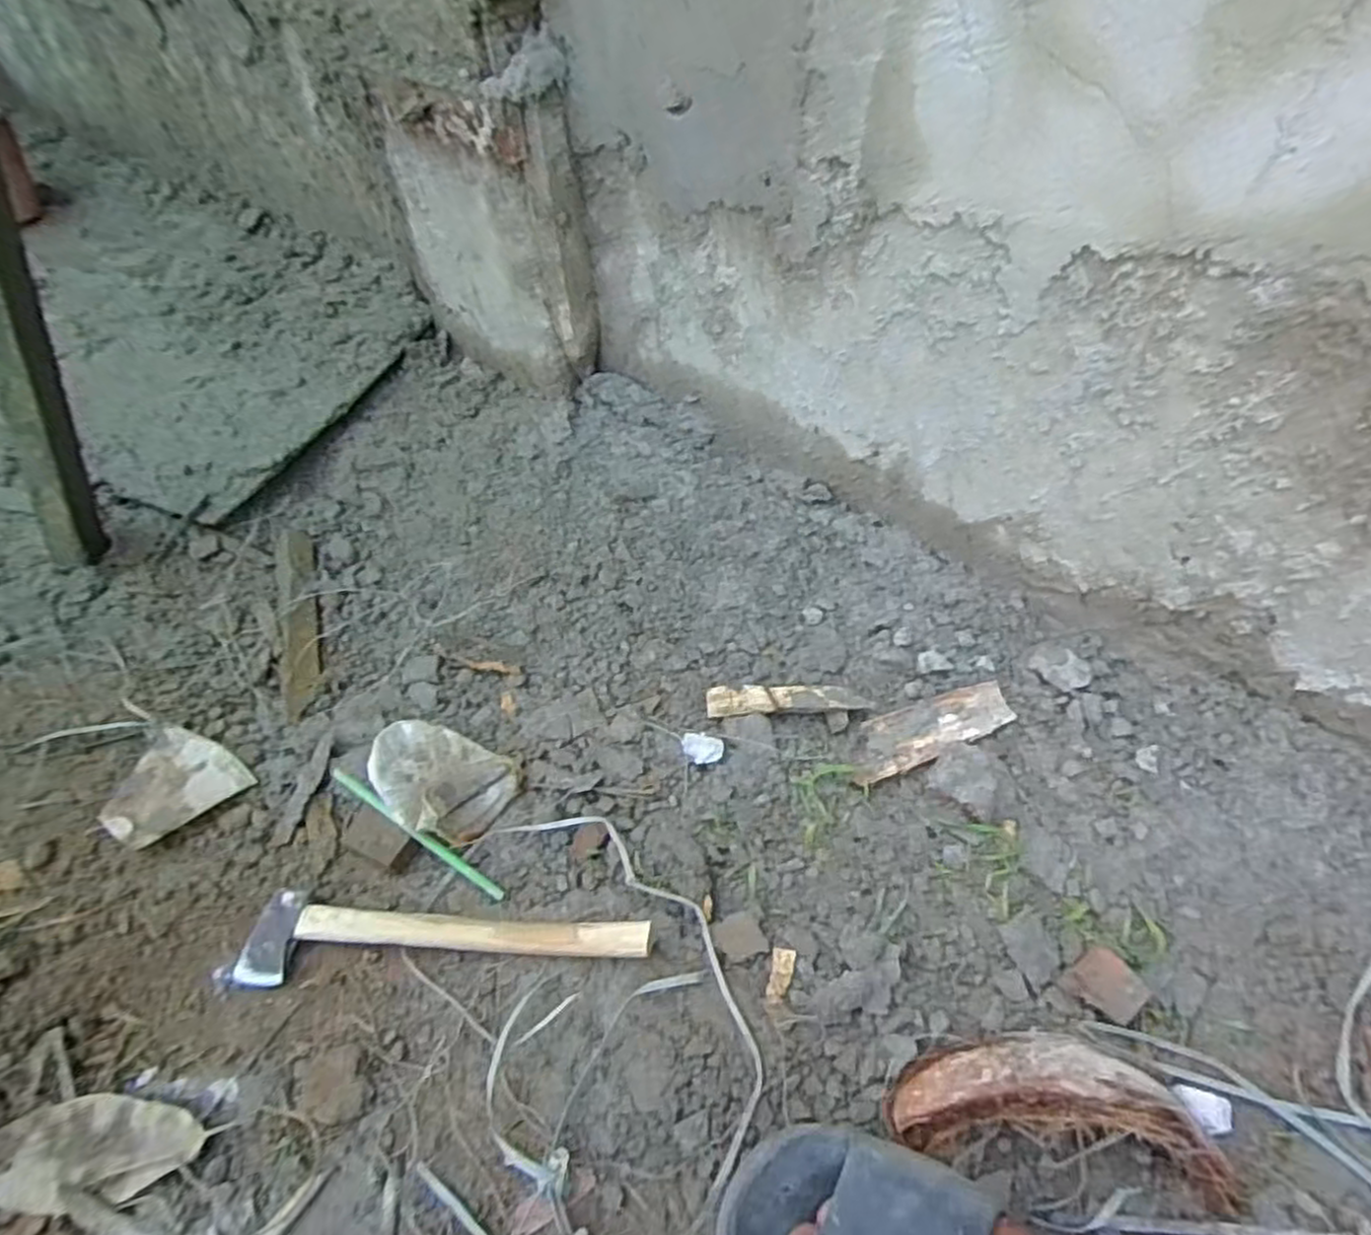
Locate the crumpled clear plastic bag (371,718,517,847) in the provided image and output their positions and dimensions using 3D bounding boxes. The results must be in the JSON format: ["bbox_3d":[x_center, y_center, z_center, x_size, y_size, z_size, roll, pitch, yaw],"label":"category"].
[{"bbox_3d":[-0.237,0.153,0.729,0.130,0.043,0.099,20,53,18],"label":"crumpled clear plastic bag"}]

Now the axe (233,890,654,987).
[{"bbox_3d":[-0.195,0.268,0.611,0.332,0.045,0.074,5,49,6],"label":"axe"}]

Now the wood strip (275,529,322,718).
[{"bbox_3d":[-0.450,-0.006,0.891,0.045,0.012,0.289,-18,51,-13],"label":"wood strip"}]

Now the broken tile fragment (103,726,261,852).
[{"bbox_3d":[-0.491,0.158,0.724,0.121,0.028,0.109,27,55,22],"label":"broken tile fragment"}]

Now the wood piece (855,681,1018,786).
[{"bbox_3d":[0.236,0.108,0.740,0.165,0.011,0.055,-19,70,-8],"label":"wood piece"}]

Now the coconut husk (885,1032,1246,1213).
[{"bbox_3d":[0.252,0.321,0.509,0.217,0.062,0.075,5,49,6],"label":"coconut husk"}]

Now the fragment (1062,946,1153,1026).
[{"bbox_3d":[0.321,0.278,0.579,0.038,0.020,0.049,-35,57,-25],"label":"fragment"}]

